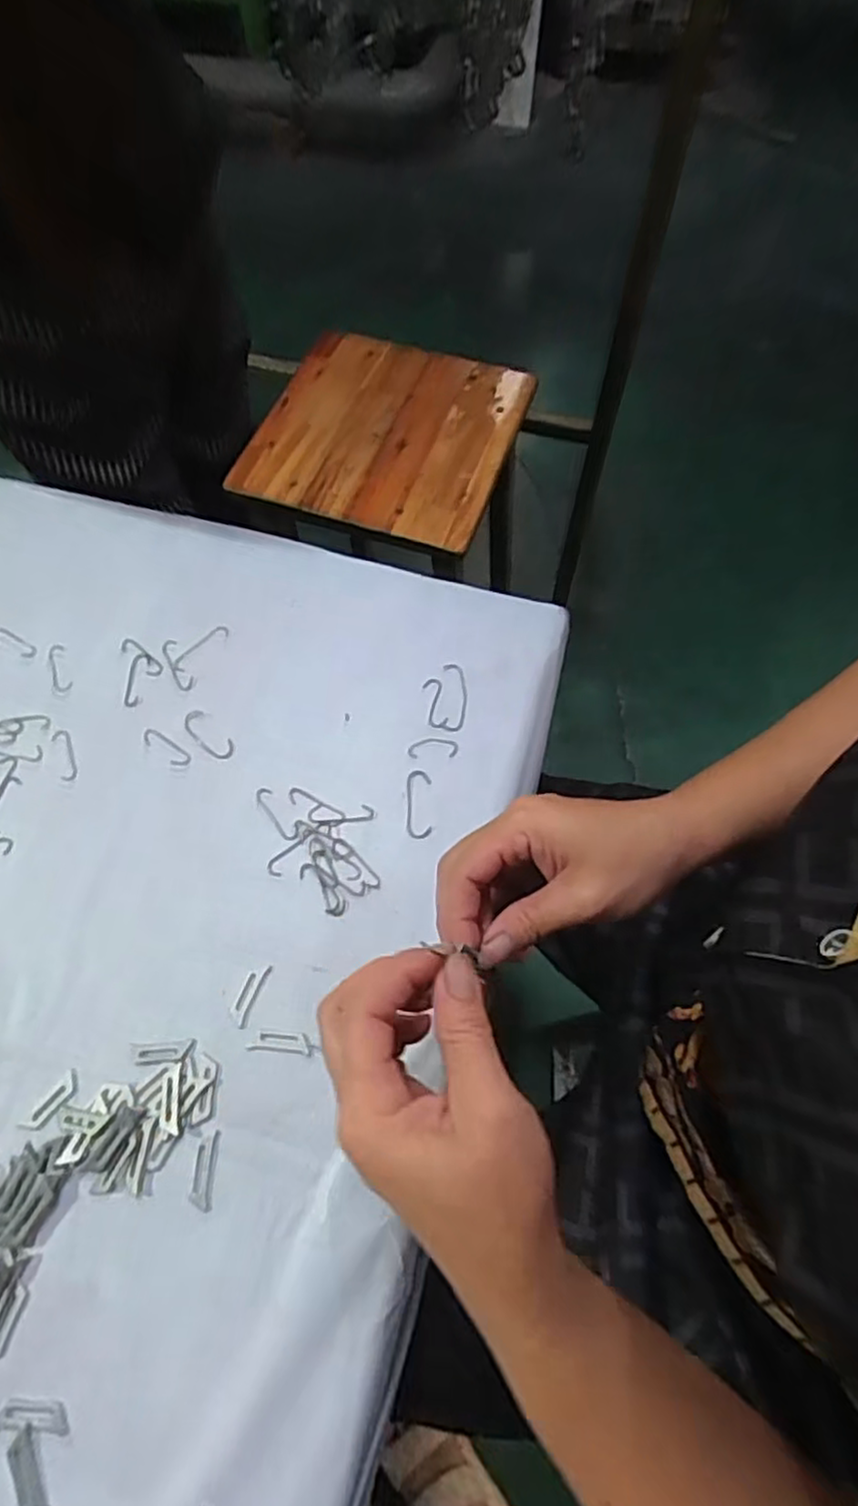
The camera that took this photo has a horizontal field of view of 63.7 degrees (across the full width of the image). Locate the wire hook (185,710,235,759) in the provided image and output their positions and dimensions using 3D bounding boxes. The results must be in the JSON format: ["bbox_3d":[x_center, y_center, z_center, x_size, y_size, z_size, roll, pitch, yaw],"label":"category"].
[{"bbox_3d":[-0.150,-0.012,0.467,0.045,0.004,0.018,41,72,18],"label":"wire hook"}]

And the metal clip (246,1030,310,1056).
[{"bbox_3d":[-0.083,0.161,0.385,0.035,0.004,0.012,4,65,3],"label":"metal clip"}]

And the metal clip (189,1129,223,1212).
[{"bbox_3d":[-0.118,0.219,0.362,0.012,0.004,0.035,1,65,2],"label":"metal clip"}]

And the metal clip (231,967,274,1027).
[{"bbox_3d":[-0.104,0.138,0.397,0.011,0.004,0.035,20,67,10],"label":"metal clip"}]

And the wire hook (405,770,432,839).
[{"bbox_3d":[-0.006,0.032,0.445,0.016,0.004,0.046,0,65,1],"label":"wire hook"}]

